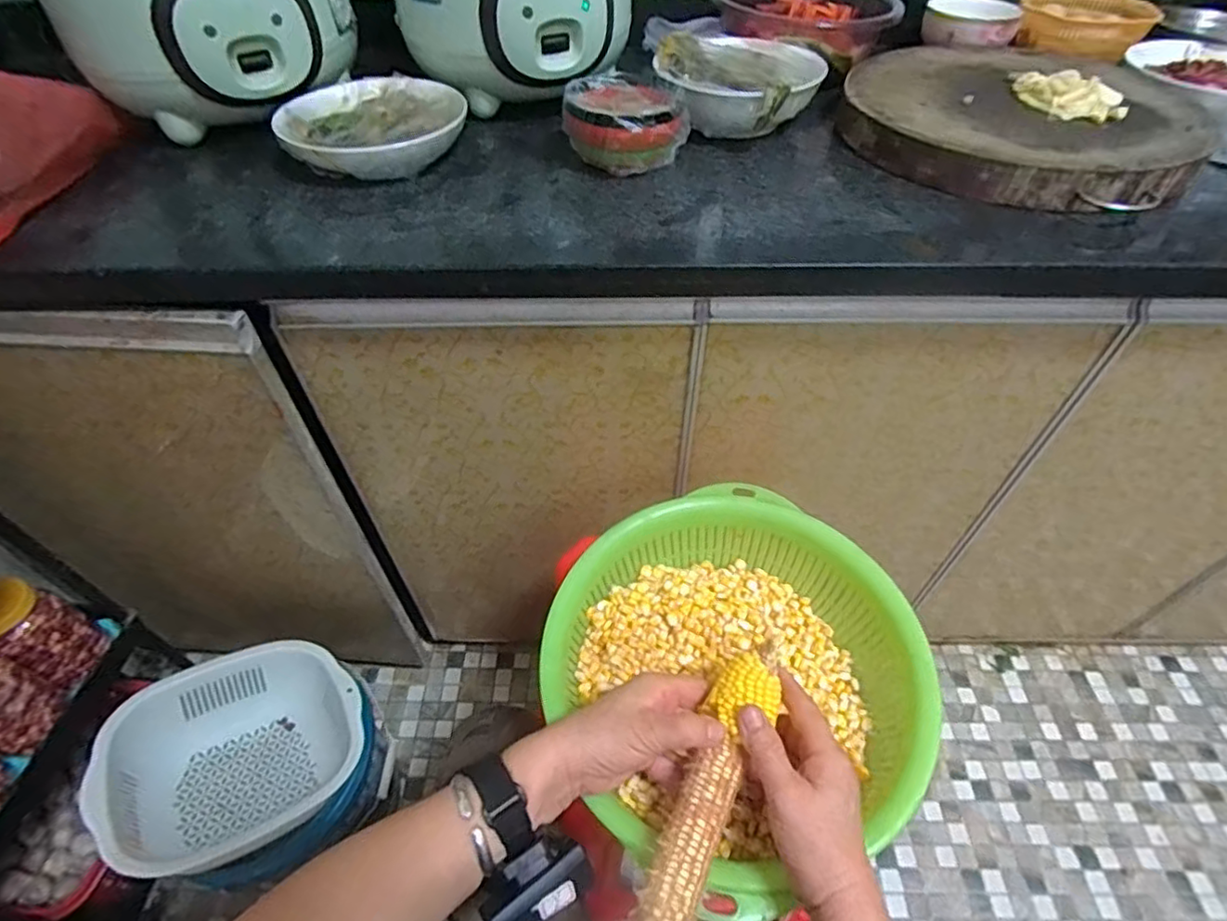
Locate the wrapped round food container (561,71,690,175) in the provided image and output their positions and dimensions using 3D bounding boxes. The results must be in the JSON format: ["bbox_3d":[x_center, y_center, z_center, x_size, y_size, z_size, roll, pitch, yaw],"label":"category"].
[{"bbox_3d":[0.008,-0.323,0.598,0.109,0.063,0.091,36,59,27],"label":"wrapped round food container"}]

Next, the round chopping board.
[{"bbox_3d":[0.414,-0.359,0.634,0.313,0.041,0.329,-2,48,2],"label":"round chopping board"}]

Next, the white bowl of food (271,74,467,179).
[{"bbox_3d":[-0.241,-0.335,0.624,0.174,0.051,0.166,-2,48,2],"label":"white bowl of food"}]

